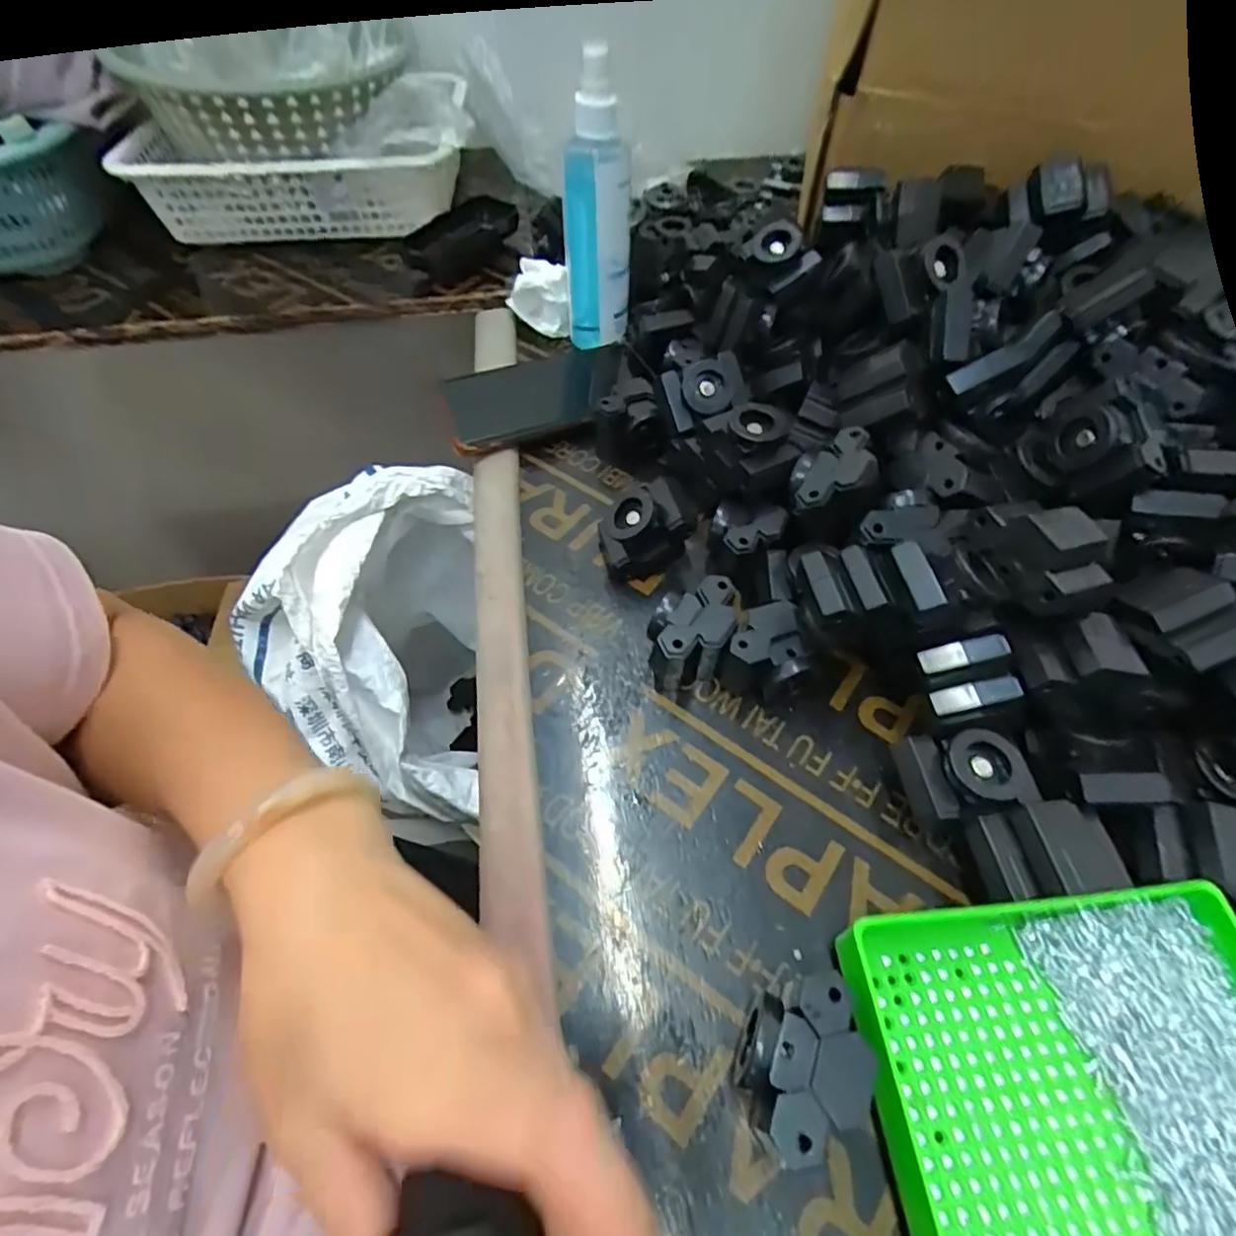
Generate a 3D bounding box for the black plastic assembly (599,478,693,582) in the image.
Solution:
[{"bbox_3d":[0.014,-0.050,0.372,0.045,0.044,0.033,-19,57,-11],"label":"black plastic assembly"}]

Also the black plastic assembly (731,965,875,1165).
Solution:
[{"bbox_3d":[0.065,0.163,0.230,0.046,0.041,0.045,-16,57,-9],"label":"black plastic assembly"}]

